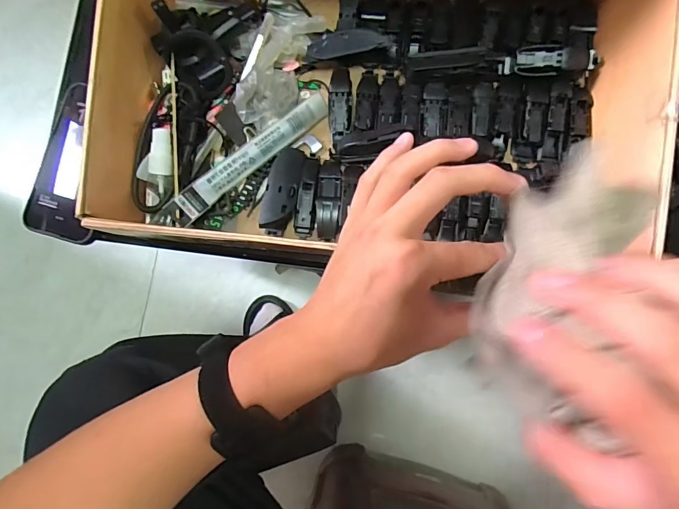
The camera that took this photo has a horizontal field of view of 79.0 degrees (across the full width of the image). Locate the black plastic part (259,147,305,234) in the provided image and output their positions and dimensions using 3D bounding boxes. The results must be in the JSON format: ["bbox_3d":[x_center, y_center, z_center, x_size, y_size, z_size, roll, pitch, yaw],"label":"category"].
[{"bbox_3d":[-0.051,-0.058,0.374,0.029,0.021,0.080,8,84,5],"label":"black plastic part"}]

